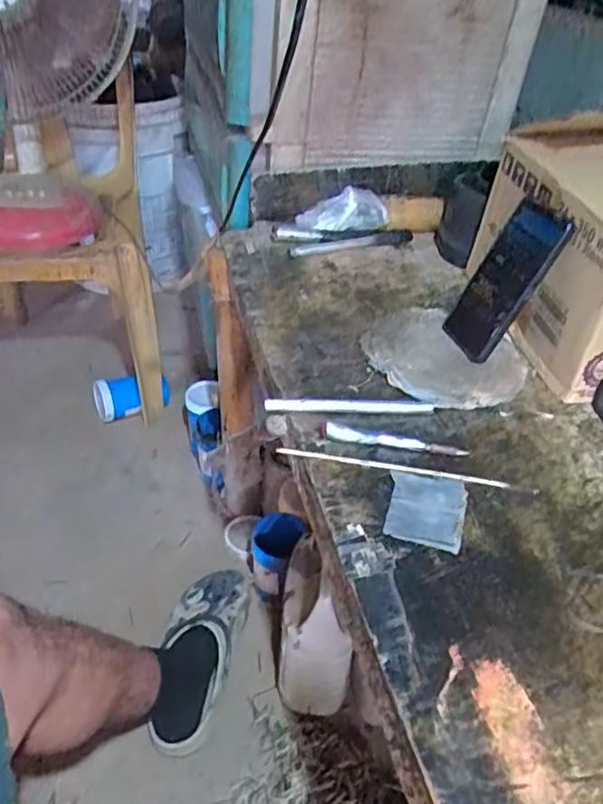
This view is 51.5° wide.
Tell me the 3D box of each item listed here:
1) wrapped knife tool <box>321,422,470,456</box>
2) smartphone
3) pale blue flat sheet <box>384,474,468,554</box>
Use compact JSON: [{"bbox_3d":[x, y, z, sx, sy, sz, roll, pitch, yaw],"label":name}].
[{"bbox_3d":[0.084,0.036,0.568,0.132,0.010,0.022,11,40,5],"label":"wrapped knife tool"},{"bbox_3d":[0.207,-0.124,0.647,0.017,0.159,0.075,8,32,-40],"label":"smartphone"},{"bbox_3d":[0.102,0.087,0.512,0.059,0.012,0.068,15,40,9],"label":"pale blue flat sheet"}]

